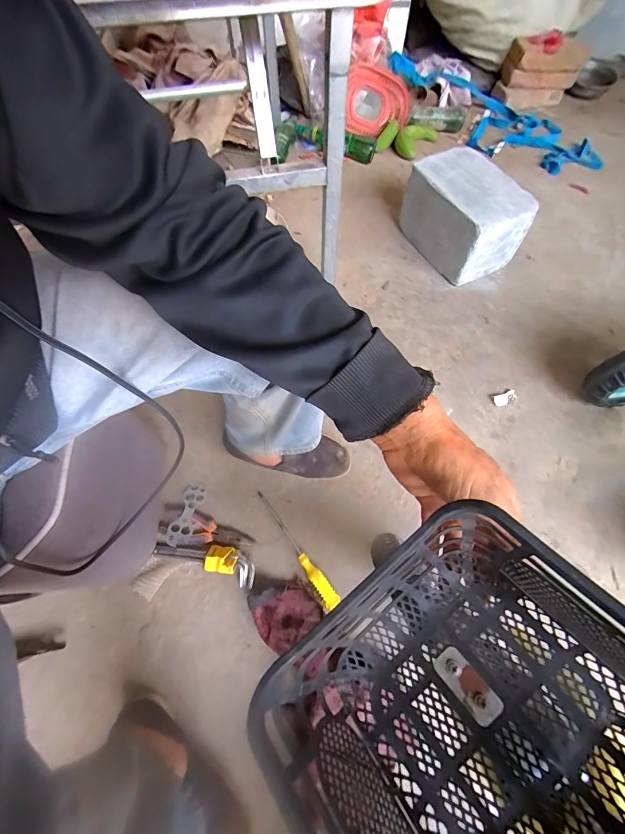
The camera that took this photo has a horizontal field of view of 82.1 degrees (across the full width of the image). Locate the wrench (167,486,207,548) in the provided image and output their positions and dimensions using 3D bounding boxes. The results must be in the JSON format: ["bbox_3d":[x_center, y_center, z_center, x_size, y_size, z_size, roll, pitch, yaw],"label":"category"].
[{"bbox_3d":[-0.245,0.190,0.697,0.043,0.011,0.118,11,55,7],"label":"wrench"}]

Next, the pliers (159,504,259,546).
[{"bbox_3d":[-0.203,0.219,0.689,0.185,0.026,0.057,17,66,7],"label":"pliers"}]

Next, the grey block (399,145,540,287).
[{"bbox_3d":[0.381,-0.521,0.941,0.171,0.202,0.293,-30,69,-13],"label":"grey block"}]

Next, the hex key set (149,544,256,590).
[{"bbox_3d":[-0.196,0.258,0.664,0.198,0.047,0.057,18,66,7],"label":"hex key set"}]

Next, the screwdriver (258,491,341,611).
[{"bbox_3d":[-0.037,0.244,0.677,0.028,0.033,0.249,-36,71,-15],"label":"screwdriver"}]

